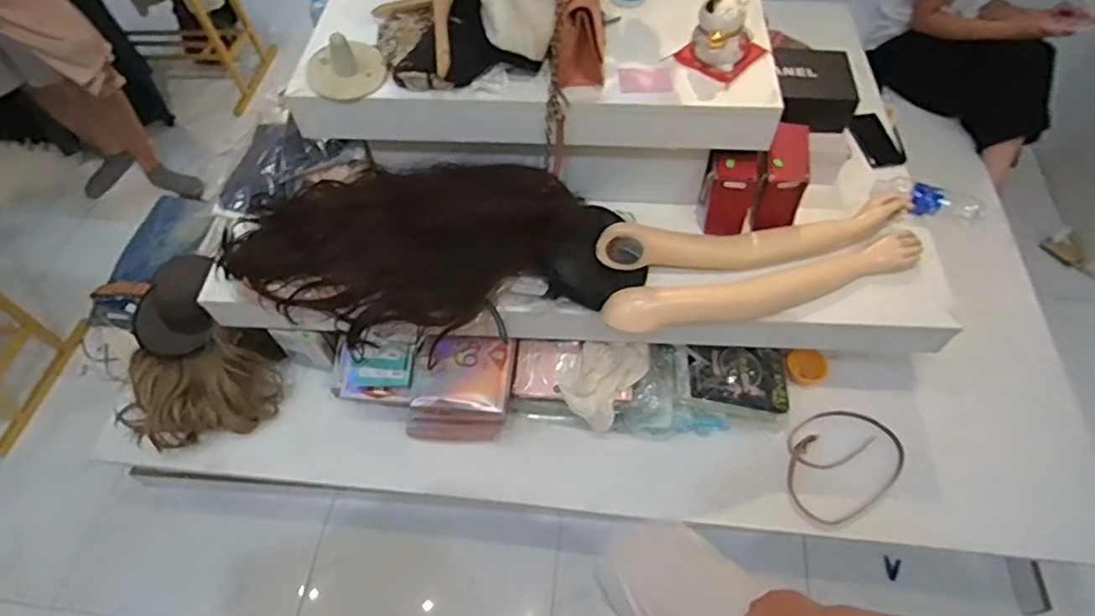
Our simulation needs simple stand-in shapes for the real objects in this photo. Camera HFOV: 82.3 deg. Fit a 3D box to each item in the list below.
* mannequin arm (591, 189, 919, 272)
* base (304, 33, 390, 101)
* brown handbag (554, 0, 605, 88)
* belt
[{"bbox_3d":[0.421,-0.151,1.258,0.642,0.068,0.128,-13,57,-7],"label":"mannequin arm"},{"bbox_3d":[-0.371,-0.447,1.138,0.144,0.077,0.122,-19,58,-11],"label":"base"},{"bbox_3d":[0.056,-0.514,1.107,0.090,0.165,0.173,0,56,1],"label":"brown handbag"},{"bbox_3d":[0.623,0.326,1.339,0.283,0.027,0.203,-27,60,-16],"label":"belt"}]

